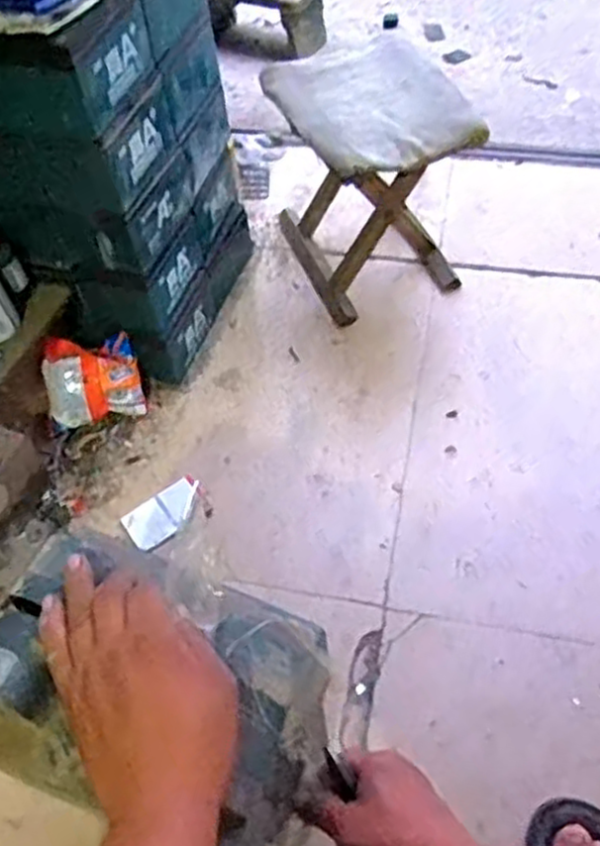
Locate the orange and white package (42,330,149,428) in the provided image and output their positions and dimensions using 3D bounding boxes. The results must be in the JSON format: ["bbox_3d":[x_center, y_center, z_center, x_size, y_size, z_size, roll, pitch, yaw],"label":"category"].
[{"bbox_3d":[-0.284,-0.061,1.014,0.125,0.119,0.045,-13,12,-30],"label":"orange and white package"}]

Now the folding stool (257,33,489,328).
[{"bbox_3d":[0.102,-0.358,1.120,0.229,0.305,0.278,-22,56,-12],"label":"folding stool"}]

